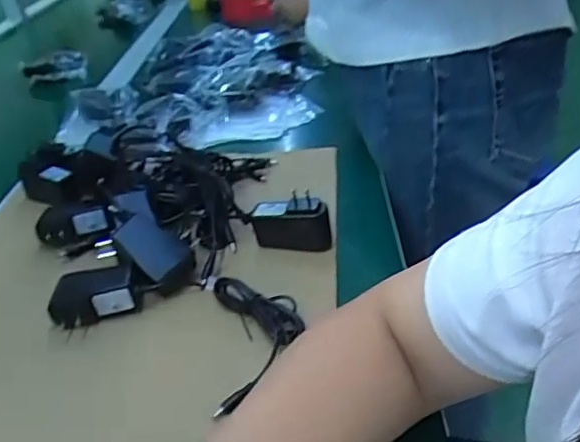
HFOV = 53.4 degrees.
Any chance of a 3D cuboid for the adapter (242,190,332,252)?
[{"bbox_3d":[-0.004,0.002,0.552,0.083,0.055,0.028,0,33,9],"label":"adapter"}]

